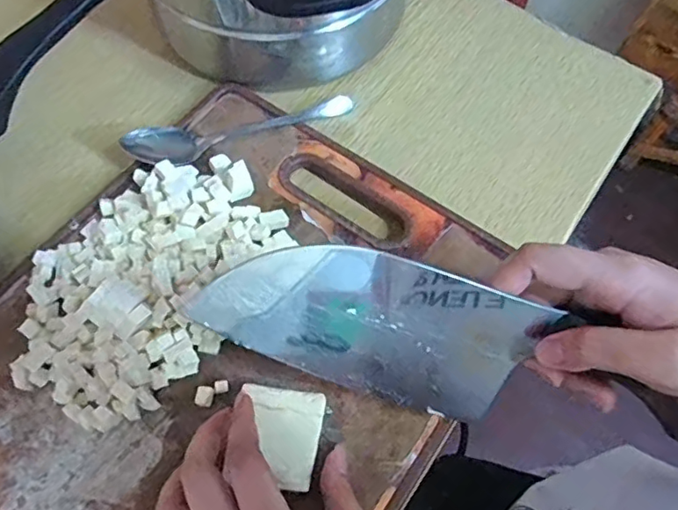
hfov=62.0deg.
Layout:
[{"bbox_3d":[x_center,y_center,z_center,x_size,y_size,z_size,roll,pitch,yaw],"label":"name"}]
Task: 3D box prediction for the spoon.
[{"bbox_3d":[-0.074,-0.099,0.448,0.184,0.025,0.029,-21,61,-27],"label":"spoon"}]

